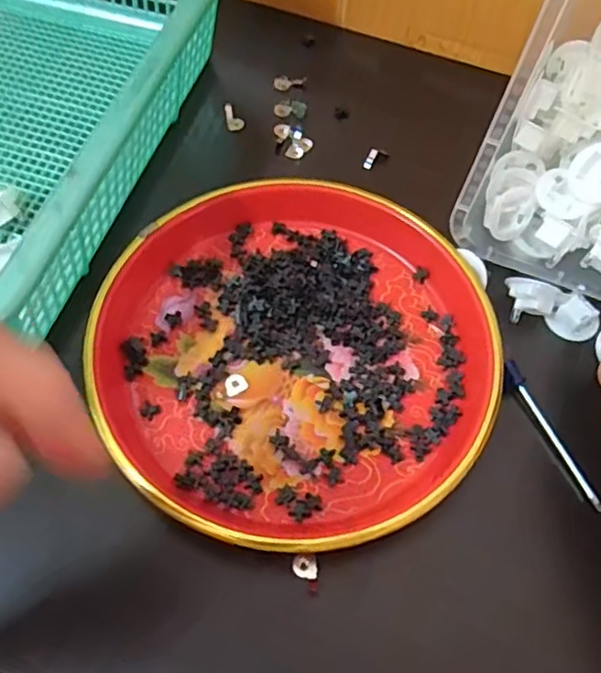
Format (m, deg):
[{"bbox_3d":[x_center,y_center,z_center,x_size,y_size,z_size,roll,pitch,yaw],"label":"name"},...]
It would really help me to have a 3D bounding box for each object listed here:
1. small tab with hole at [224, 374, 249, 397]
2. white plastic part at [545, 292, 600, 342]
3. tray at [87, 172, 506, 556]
[{"bbox_3d":[-0.036,0.026,0.344,0.013,0.004,0.012,1,63,-2],"label":"small tab with hole"},{"bbox_3d":[0.166,-0.011,0.370,0.027,0.018,0.026,1,63,-2],"label":"white plastic part"},{"bbox_3d":[-0.002,0.002,0.345,0.214,0.025,0.216,1,63,-2],"label":"tray"}]

